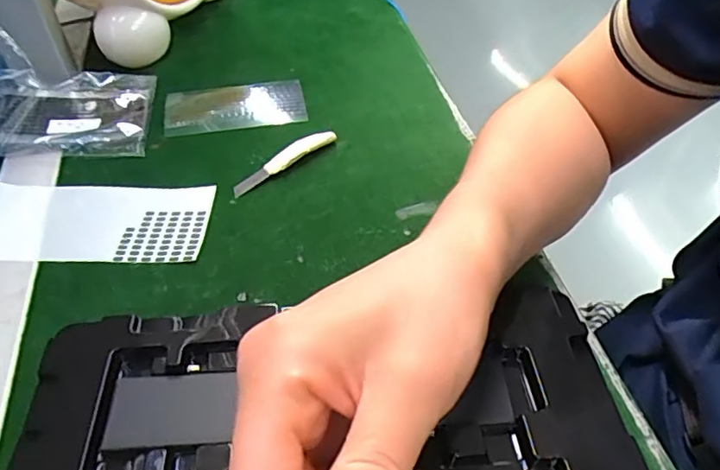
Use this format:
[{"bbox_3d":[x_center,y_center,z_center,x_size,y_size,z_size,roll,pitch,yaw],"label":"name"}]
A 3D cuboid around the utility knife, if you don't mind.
[{"bbox_3d":[-0.052,-0.053,0.389,0.085,0.012,0.014,-30,54,-25],"label":"utility knife"}]

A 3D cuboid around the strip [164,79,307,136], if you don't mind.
[{"bbox_3d":[-0.101,-0.104,0.450,0.110,0.007,0.059,-10,48,-5],"label":"strip"}]

